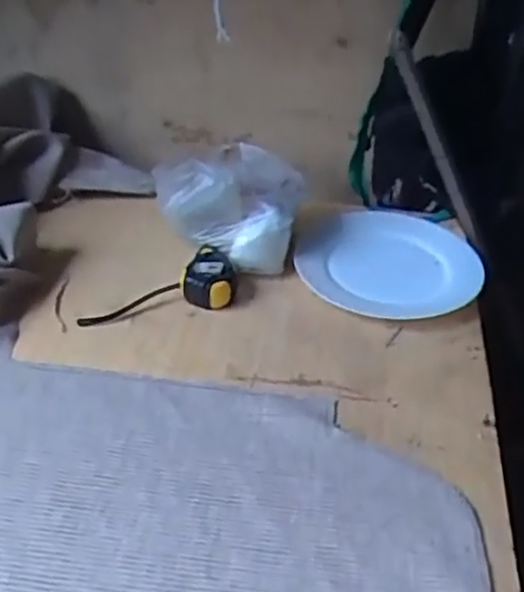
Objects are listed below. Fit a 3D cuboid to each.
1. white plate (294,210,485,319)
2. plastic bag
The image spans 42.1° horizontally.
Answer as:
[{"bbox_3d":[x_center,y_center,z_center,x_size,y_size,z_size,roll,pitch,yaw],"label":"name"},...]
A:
[{"bbox_3d":[0.163,-0.050,0.917,0.229,0.039,0.233,2,37,-2],"label":"white plate"},{"bbox_3d":[-0.024,-0.128,0.929,0.184,0.121,0.173,30,45,31],"label":"plastic bag"}]

